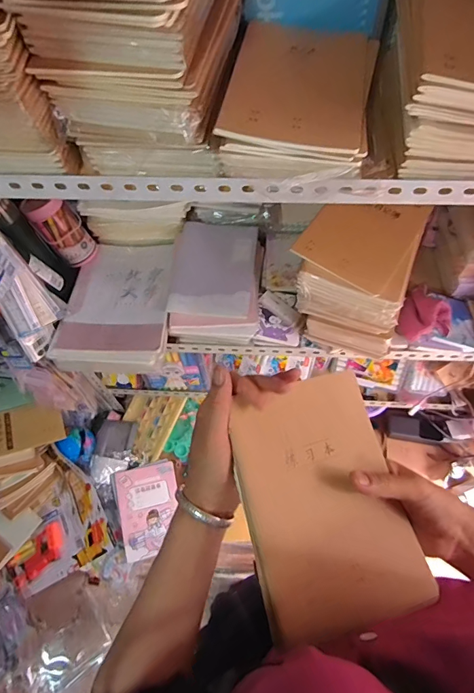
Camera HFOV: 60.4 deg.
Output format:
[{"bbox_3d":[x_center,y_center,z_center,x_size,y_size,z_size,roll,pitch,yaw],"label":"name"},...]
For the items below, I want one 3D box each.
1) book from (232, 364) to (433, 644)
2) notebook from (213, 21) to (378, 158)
[{"bbox_3d":[0.077,0.133,0.351,0.142,0.010,0.202,-11,77,-20],"label":"book"},{"bbox_3d":[0.070,-0.288,0.441,0.147,0.014,0.210,10,63,6],"label":"notebook"}]

